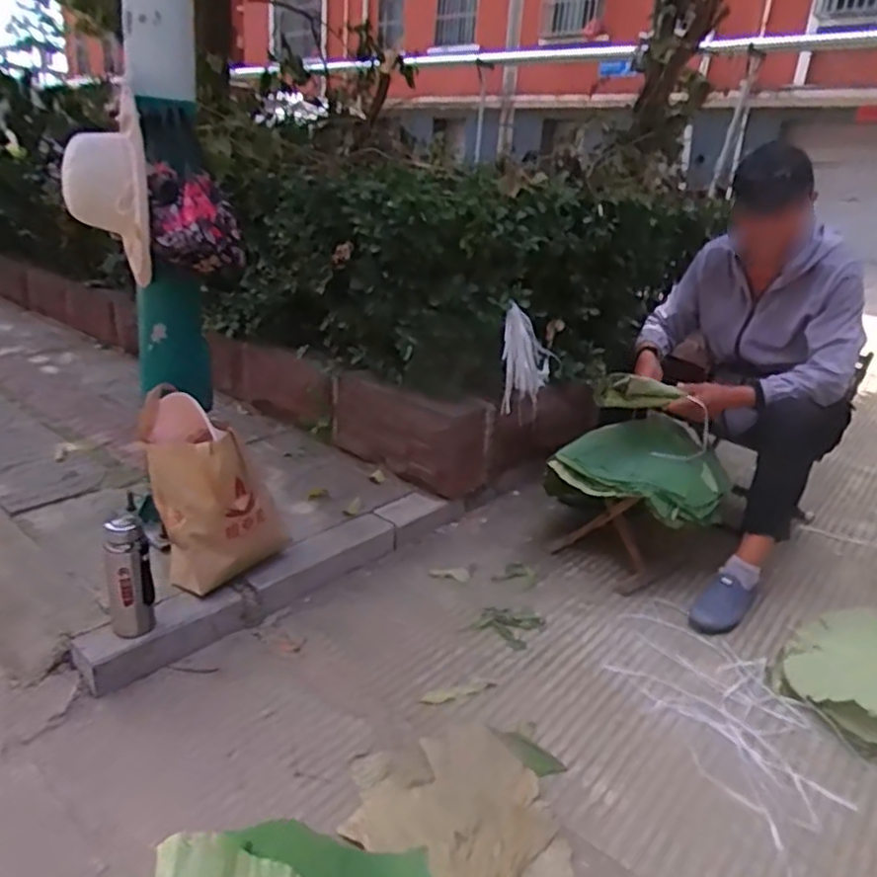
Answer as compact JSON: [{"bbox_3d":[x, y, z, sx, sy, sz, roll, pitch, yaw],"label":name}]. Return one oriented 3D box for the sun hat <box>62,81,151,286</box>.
[{"bbox_3d":[-0.699,-0.523,1.412,0.143,0.335,0.361,-7,24,-27],"label":"sun hat"}]

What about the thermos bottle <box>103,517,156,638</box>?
[{"bbox_3d":[-0.624,0.284,1.362,0.084,0.255,0.070,-7,24,-27],"label":"thermos bottle"}]

